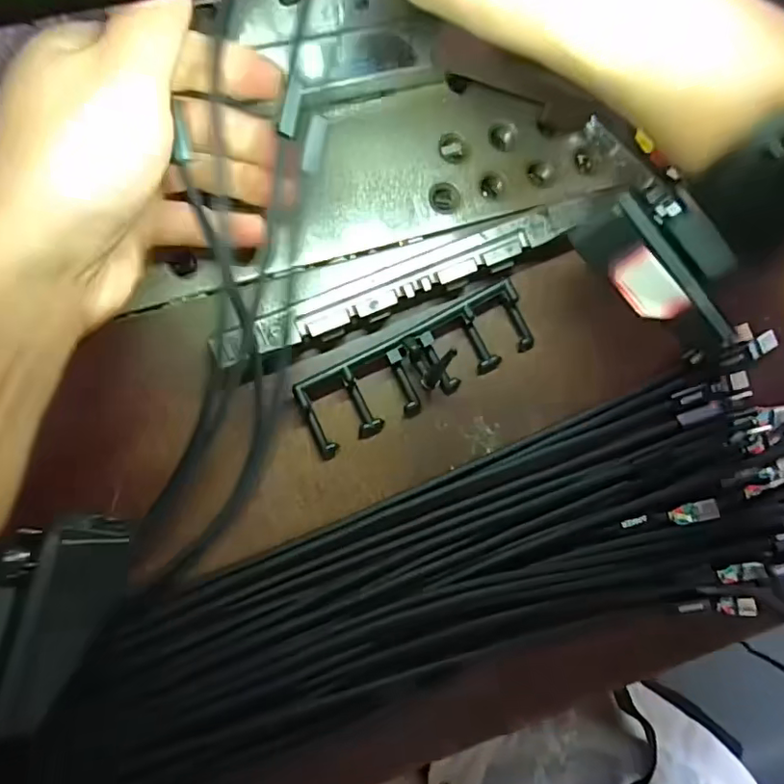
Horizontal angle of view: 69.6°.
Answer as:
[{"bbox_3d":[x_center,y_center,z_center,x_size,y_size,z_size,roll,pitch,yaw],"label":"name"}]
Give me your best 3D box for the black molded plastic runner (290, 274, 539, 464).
[{"bbox_3d":[0.012,-0.012,0.252,0.109,0.009,0.035,-28,114,-7],"label":"black molded plastic runner"}]

